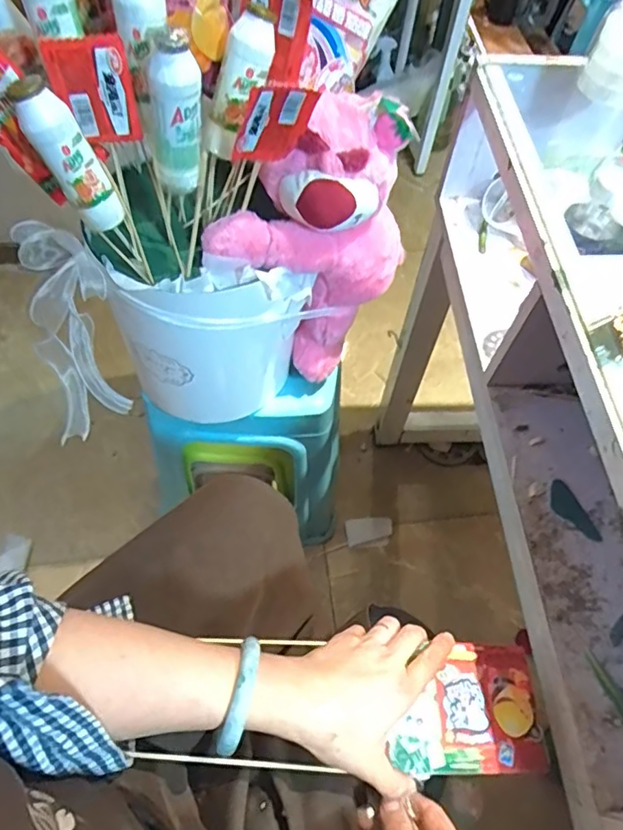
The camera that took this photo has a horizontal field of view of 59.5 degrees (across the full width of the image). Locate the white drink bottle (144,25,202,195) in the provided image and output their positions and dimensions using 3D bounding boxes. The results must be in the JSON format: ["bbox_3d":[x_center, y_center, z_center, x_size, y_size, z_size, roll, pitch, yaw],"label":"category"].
[{"bbox_3d":[-0.106,-0.231,0.421,0.045,0.109,0.037,-11,61,-9],"label":"white drink bottle"}]

